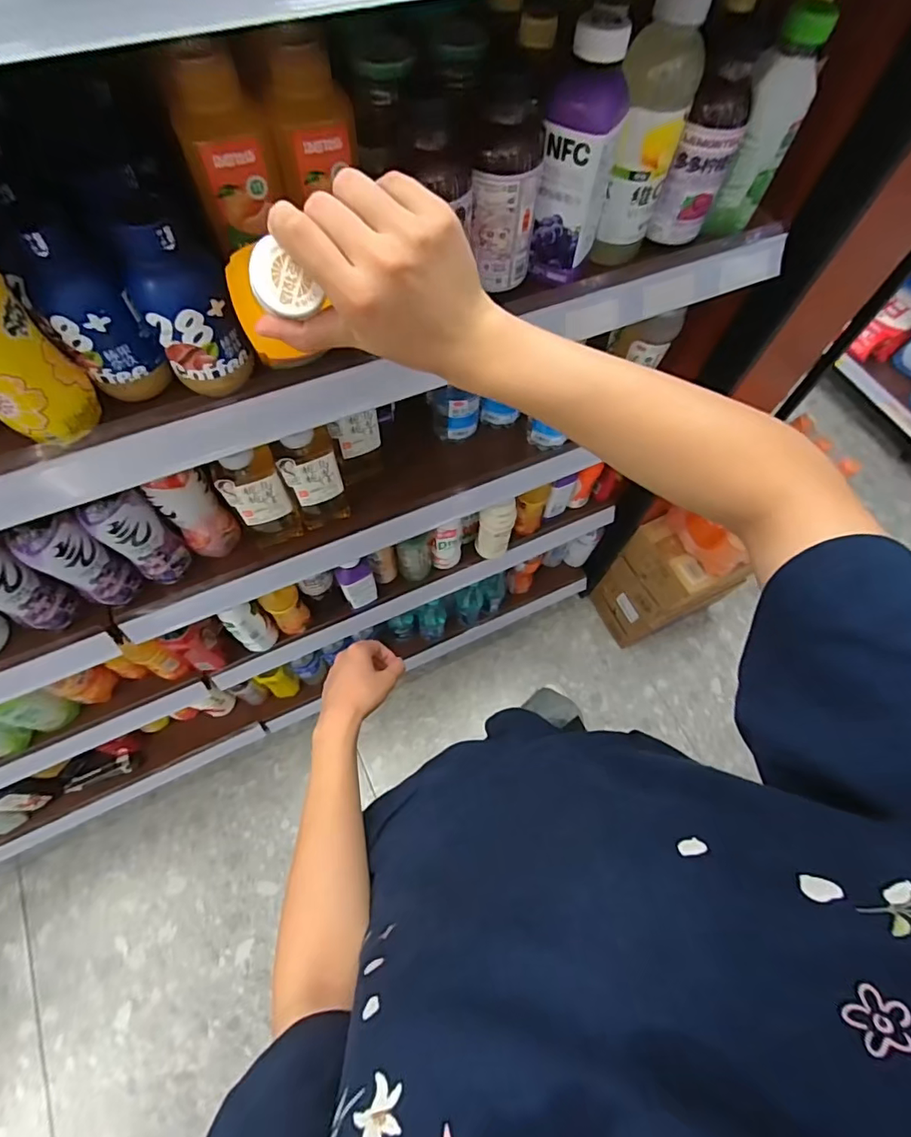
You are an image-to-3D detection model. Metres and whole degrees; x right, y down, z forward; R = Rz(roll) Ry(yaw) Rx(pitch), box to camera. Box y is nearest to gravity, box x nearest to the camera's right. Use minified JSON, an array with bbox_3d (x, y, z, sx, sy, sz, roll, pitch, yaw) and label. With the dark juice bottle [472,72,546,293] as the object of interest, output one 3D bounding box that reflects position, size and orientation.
[{"bbox_3d":[0.046,-0.325,0.443,0.057,0.135,0.058,8,65,1],"label":"dark juice bottle"}]

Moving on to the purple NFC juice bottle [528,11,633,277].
[{"bbox_3d":[0.107,-0.354,0.445,0.055,0.177,0.057,24,66,9],"label":"purple NFC juice bottle"}]

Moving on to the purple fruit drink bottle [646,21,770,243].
[{"bbox_3d":[0.237,-0.391,0.480,0.052,0.151,0.053,24,66,9],"label":"purple fruit drink bottle"}]

